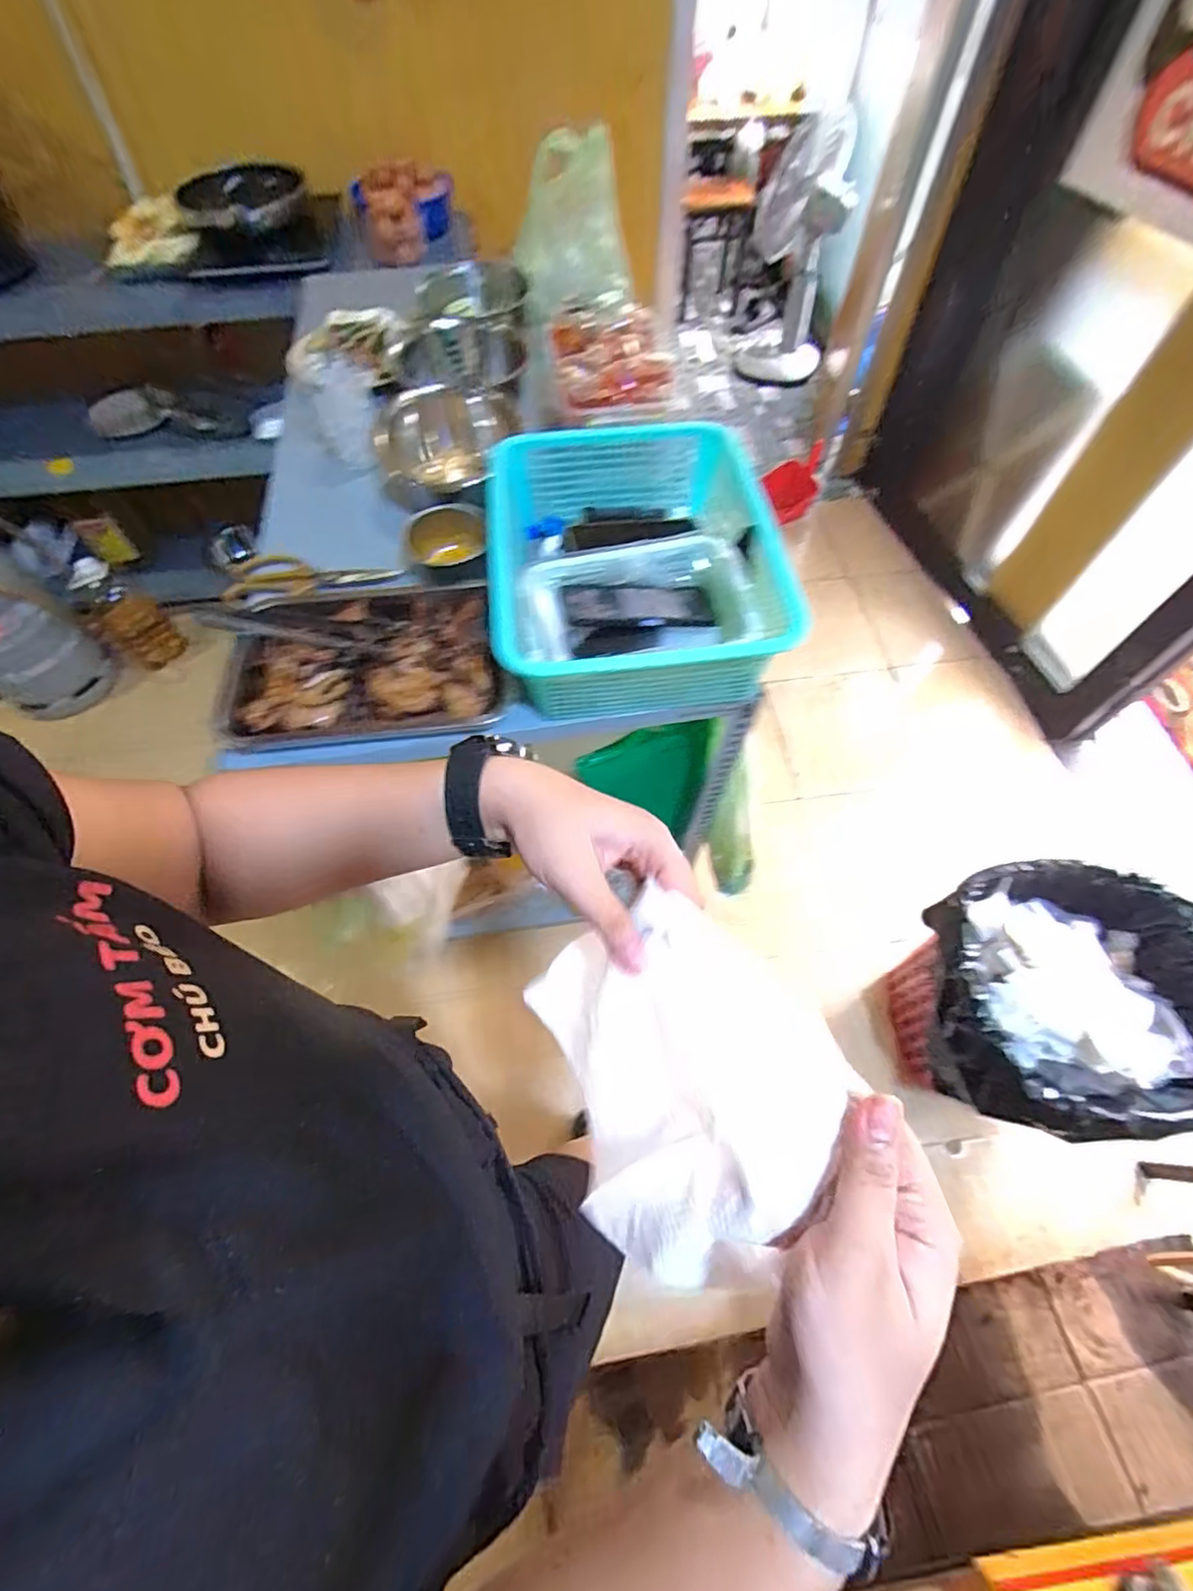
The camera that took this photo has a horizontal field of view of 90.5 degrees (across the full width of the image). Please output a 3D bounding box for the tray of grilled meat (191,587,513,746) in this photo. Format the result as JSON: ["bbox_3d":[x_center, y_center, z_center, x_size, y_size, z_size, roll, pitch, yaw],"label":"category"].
[{"bbox_3d":[-0.257,-0.160,0.659,0.308,0.055,0.235,-8,61,-3],"label":"tray of grilled meat"}]

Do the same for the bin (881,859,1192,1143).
[{"bbox_3d":[0.775,0.399,1.104,0.415,0.432,0.398,-5,61,-1],"label":"bin"}]

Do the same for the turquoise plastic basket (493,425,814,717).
[{"bbox_3d":[0.037,-0.262,0.681,0.297,0.110,0.377,-7,61,-2],"label":"turquoise plastic basket"}]

